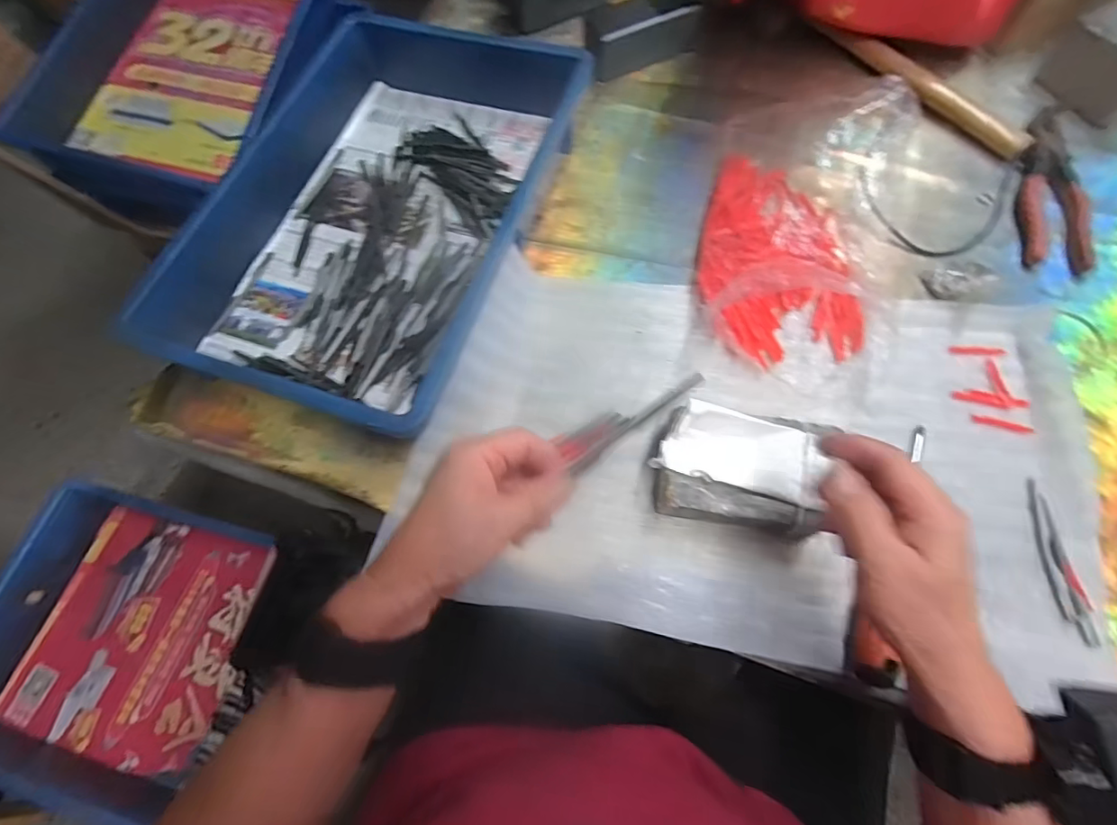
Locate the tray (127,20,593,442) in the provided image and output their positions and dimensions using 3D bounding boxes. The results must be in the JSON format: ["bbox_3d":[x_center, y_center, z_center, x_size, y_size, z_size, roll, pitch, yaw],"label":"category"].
[{"bbox_3d":[-0.160,-0.217,0.506,0.287,0.067,0.459,16,69,10],"label":"tray"}]

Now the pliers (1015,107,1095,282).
[{"bbox_3d":[0.481,-0.225,0.503,0.058,0.013,0.203,13,69,8],"label":"pliers"}]

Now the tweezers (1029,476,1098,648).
[{"bbox_3d":[0.362,0.106,0.376,0.022,0.005,0.115,-1,67,2],"label":"tweezers"}]

